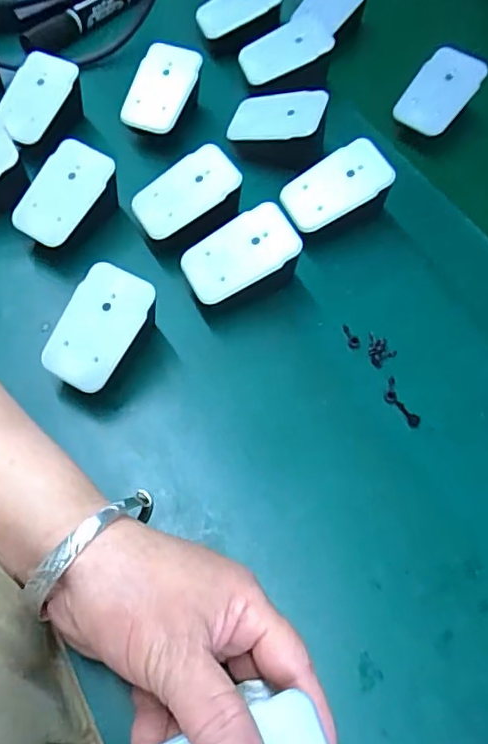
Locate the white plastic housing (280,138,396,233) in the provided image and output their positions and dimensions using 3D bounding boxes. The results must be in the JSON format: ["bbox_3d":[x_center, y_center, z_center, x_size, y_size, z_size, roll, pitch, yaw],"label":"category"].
[{"bbox_3d":[0.059,-0.122,0.373,0.070,0.007,0.041,-26,71,9],"label":"white plastic housing"}]

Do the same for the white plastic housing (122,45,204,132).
[{"bbox_3d":[-0.060,-0.205,0.415,0.038,0.011,0.063,23,95,-10],"label":"white plastic housing"}]

